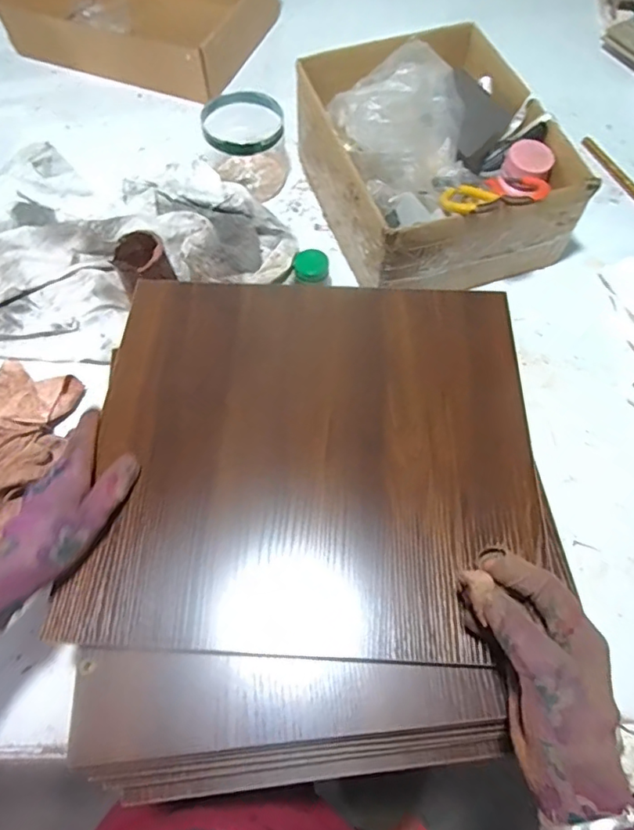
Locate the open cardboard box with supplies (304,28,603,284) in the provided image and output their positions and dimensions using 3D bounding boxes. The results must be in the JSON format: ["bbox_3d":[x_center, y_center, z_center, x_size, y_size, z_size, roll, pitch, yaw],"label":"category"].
[{"bbox_3d":[0.140,-0.320,0.636,0.260,0.142,0.324,-17,64,-8],"label":"open cardboard box with supplies"}]

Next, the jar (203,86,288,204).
[{"bbox_3d":[-0.093,-0.351,0.689,0.108,0.100,0.090,8,63,5],"label":"jar"}]

